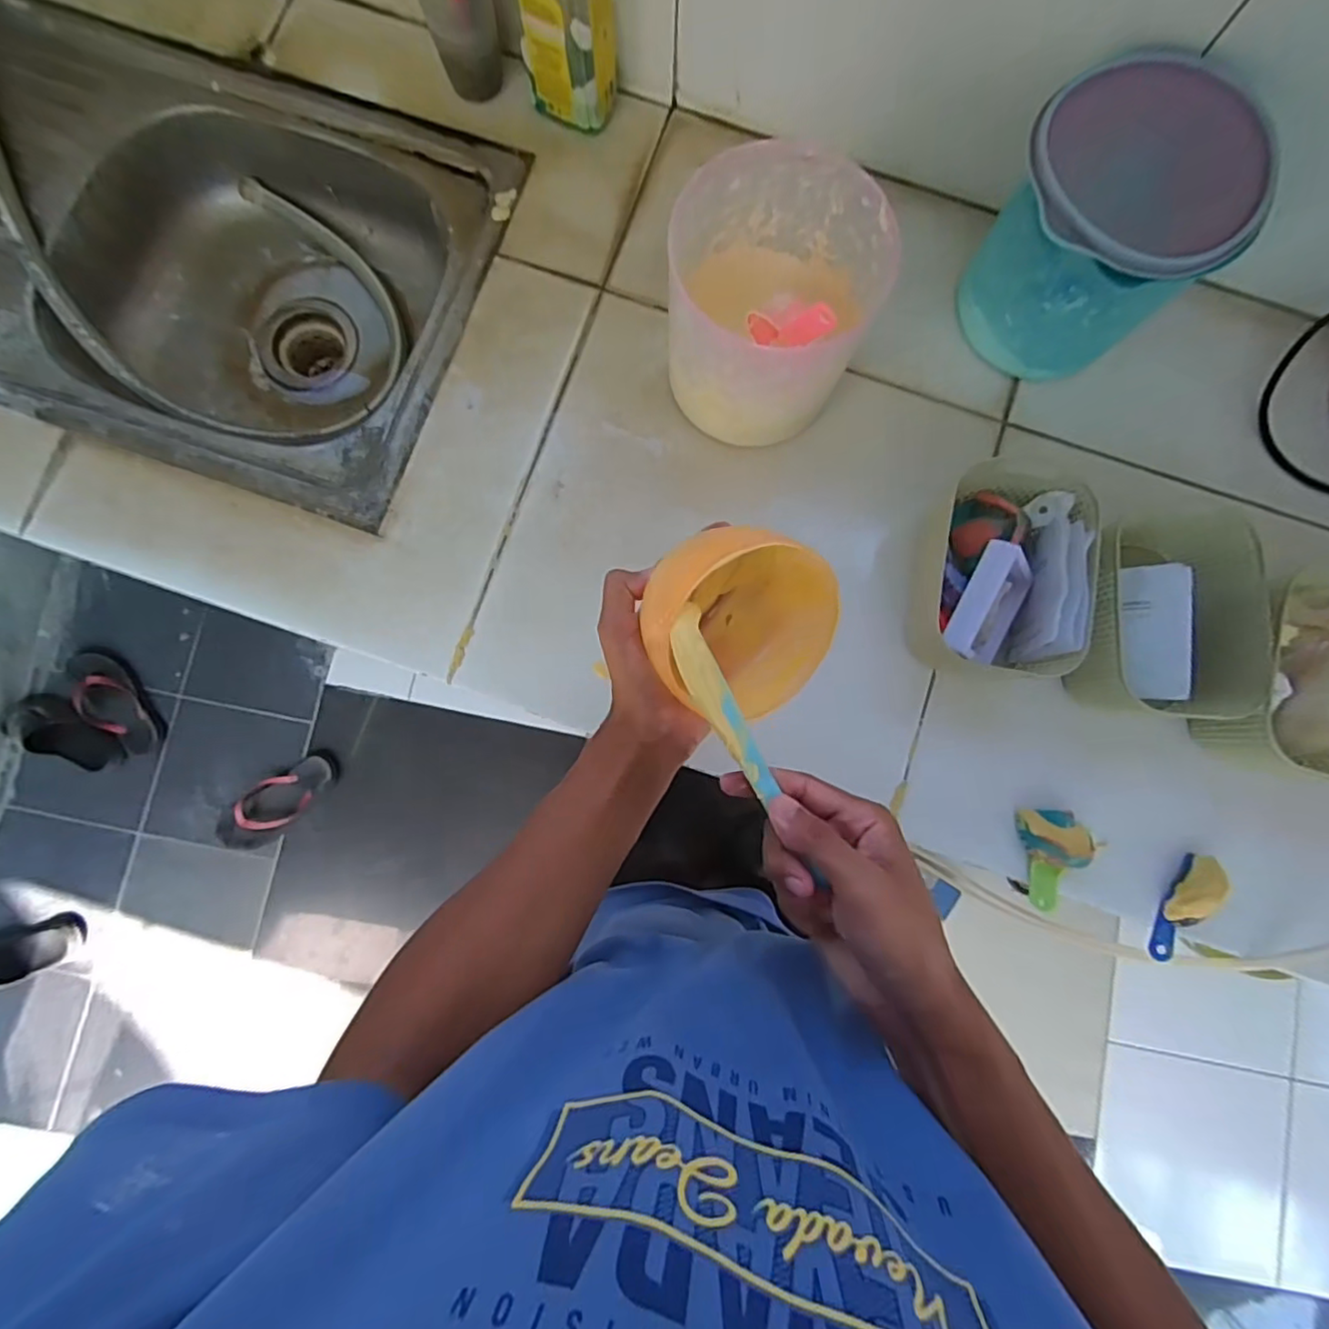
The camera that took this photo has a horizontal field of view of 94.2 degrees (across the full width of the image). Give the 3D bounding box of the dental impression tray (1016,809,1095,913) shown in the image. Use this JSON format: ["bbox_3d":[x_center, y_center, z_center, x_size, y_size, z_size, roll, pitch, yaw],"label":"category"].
[{"bbox_3d":[0.331,0.163,0.516,0.048,0.031,0.081,-6,82,-3],"label":"dental impression tray"}]

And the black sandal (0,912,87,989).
[{"bbox_3d":[-1.330,0.591,1.259,0.262,0.055,0.114,-18,84,-3],"label":"black sandal"}]

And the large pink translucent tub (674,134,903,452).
[{"bbox_3d":[0.080,-0.286,0.509,0.156,0.151,0.160,0,83,-1],"label":"large pink translucent tub"}]

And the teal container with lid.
[{"bbox_3d":[0.340,-0.337,0.511,0.159,0.177,0.162,-41,86,-7],"label":"teal container with lid"}]

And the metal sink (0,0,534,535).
[{"bbox_3d":[-0.571,-0.427,0.648,0.793,0.142,0.407,19,83,1],"label":"metal sink"}]

